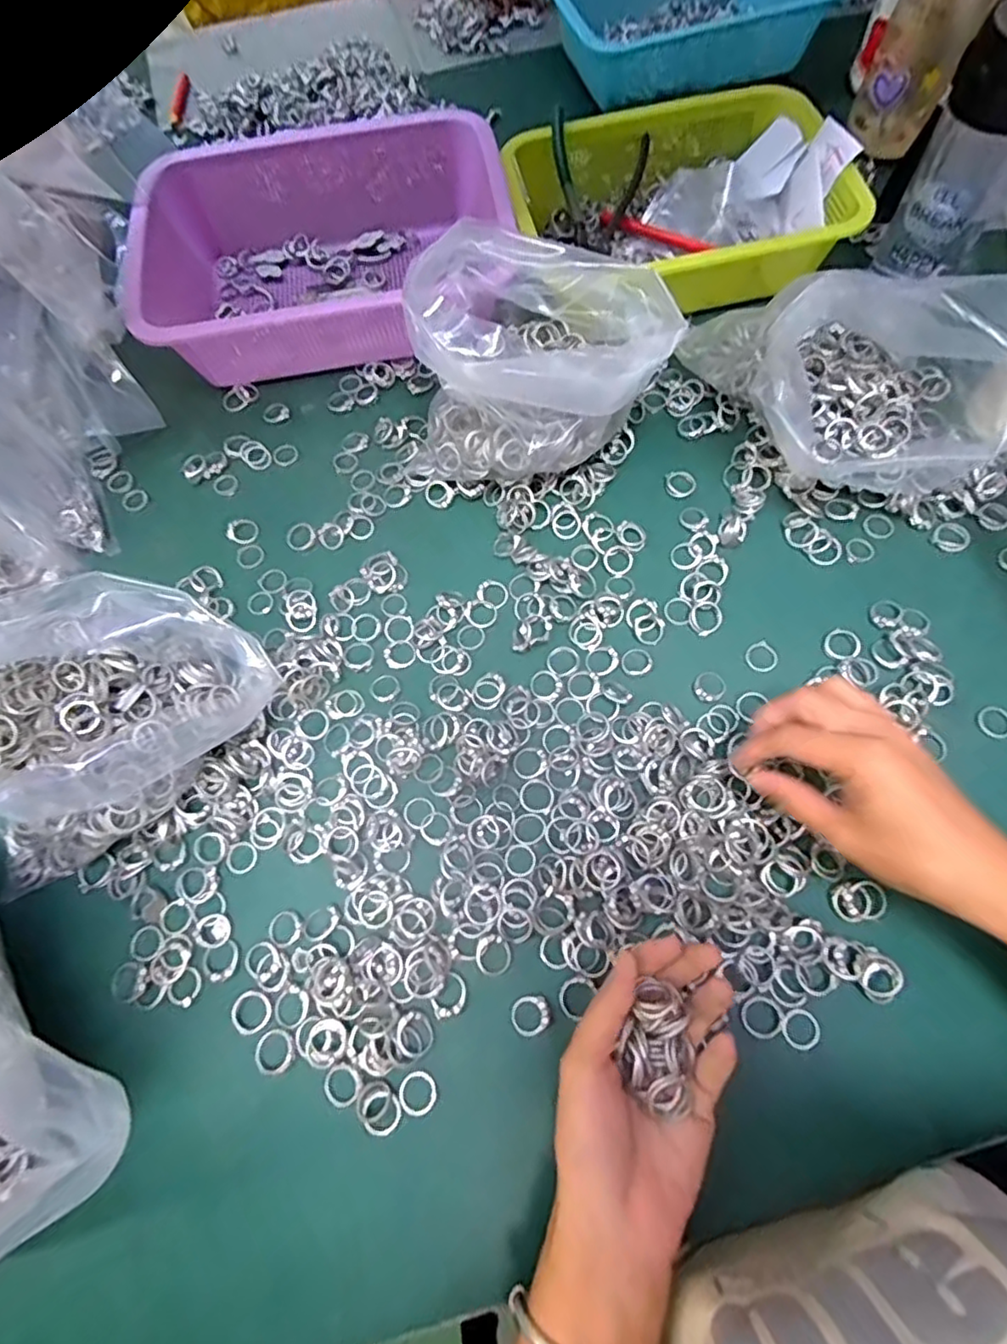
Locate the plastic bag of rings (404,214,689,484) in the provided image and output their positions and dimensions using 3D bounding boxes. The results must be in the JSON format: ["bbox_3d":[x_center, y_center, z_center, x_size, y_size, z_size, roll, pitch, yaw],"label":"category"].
[{"bbox_3d":[0.021,-0.201,0.431,0.162,0.138,0.109,17,70,9],"label":"plastic bag of rings"}]

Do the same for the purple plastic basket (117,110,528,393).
[{"bbox_3d":[-0.151,-0.365,0.541,0.304,0.083,0.210,-14,68,-3],"label":"purple plastic basket"}]

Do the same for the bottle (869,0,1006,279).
[{"bbox_3d":[0.328,-0.360,0.446,0.070,0.166,0.071,29,72,13],"label":"bottle"}]

